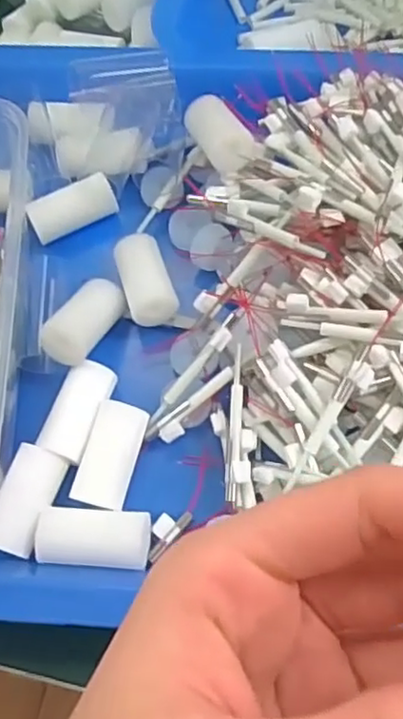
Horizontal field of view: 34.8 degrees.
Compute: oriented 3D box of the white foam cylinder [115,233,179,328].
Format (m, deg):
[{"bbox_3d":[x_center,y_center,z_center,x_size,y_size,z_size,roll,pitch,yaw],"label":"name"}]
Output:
[{"bbox_3d":[-0.025,-0.034,0.285,0.021,0.017,0.043,-17,61,-7],"label":"white foam cylinder"}]

